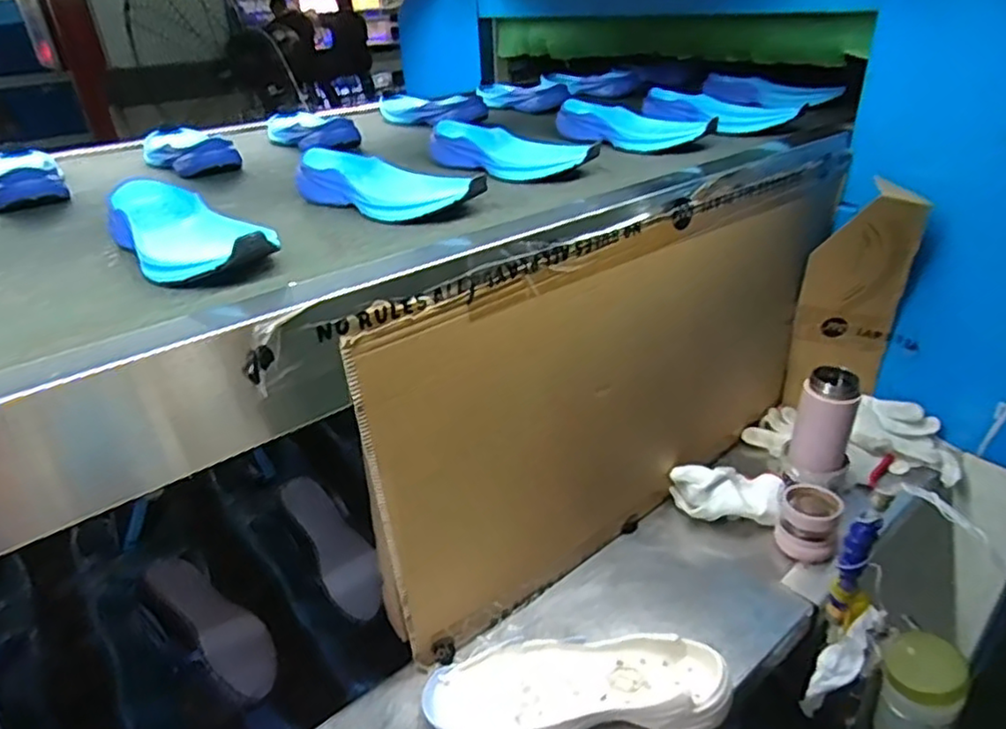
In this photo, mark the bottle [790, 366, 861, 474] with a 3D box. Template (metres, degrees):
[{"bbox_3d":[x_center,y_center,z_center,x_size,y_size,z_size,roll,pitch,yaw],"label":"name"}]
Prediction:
[{"bbox_3d":[0.409,0.073,0.835,0.067,0.124,0.056,7,32,26],"label":"bottle"}]

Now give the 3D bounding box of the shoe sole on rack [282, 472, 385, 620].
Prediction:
[{"bbox_3d":[-0.212,0.228,0.836,0.073,0.022,0.197,-24,67,-33],"label":"shoe sole on rack"}]

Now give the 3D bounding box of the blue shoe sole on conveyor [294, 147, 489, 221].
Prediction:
[{"bbox_3d":[-0.122,-0.180,0.655,0.224,0.050,0.074,17,37,38],"label":"blue shoe sole on conveyor"}]

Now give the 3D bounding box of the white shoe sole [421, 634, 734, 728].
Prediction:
[{"bbox_3d":[0.067,0.312,0.629,0.281,0.043,0.101,-8,28,1],"label":"white shoe sole"}]

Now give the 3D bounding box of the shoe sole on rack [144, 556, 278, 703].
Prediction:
[{"bbox_3d":[-0.319,0.277,0.722,0.211,0.030,0.064,32,43,29],"label":"shoe sole on rack"}]

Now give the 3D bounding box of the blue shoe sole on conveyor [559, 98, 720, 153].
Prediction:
[{"bbox_3d":[0.168,-0.312,0.856,0.082,0.051,0.222,-25,32,-28],"label":"blue shoe sole on conveyor"}]

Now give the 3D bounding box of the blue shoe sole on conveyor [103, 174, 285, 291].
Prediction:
[{"bbox_3d":[-0.260,-0.111,0.538,0.088,0.055,0.206,-28,34,-32],"label":"blue shoe sole on conveyor"}]

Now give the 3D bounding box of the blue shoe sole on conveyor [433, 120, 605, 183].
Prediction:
[{"bbox_3d":[0.005,-0.251,0.759,0.105,0.047,0.222,-22,31,-23],"label":"blue shoe sole on conveyor"}]

